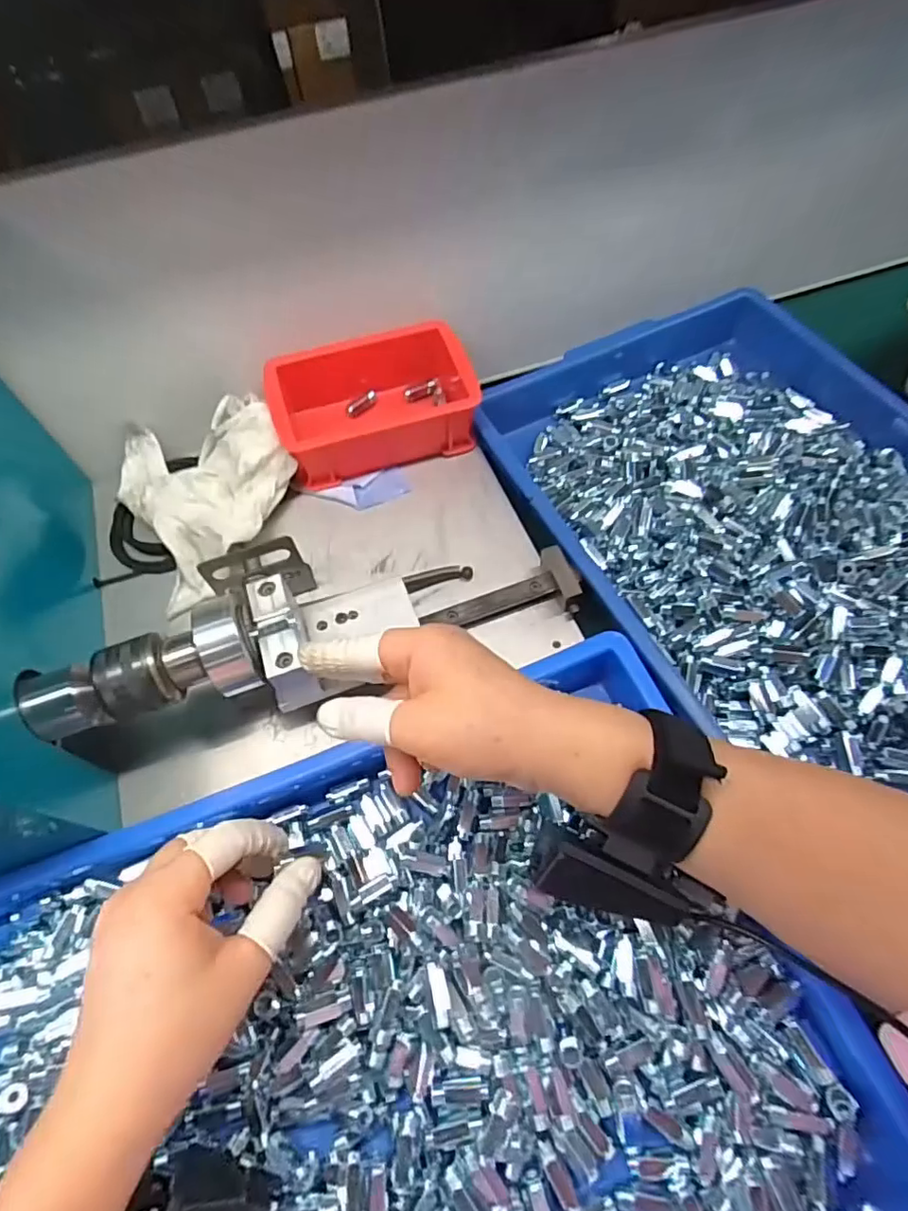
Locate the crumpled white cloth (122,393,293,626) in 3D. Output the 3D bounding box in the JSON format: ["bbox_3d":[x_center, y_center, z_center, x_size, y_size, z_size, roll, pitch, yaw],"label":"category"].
[{"bbox_3d":[-0.188,-0.099,0.446,0.123,0.043,0.146,-33,64,-14],"label":"crumpled white cloth"}]

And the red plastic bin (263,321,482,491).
[{"bbox_3d":[-0.062,-0.157,0.470,0.148,0.057,0.093,-18,61,-6],"label":"red plastic bin"}]

